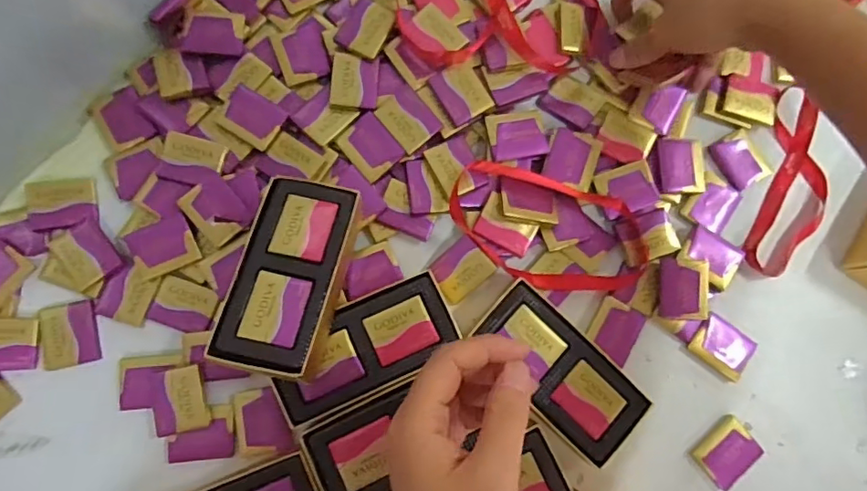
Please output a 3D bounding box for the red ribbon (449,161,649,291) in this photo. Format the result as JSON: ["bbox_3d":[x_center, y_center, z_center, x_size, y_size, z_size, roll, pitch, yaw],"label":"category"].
[{"bbox_3d":[0.078,-0.008,0.363,0.141,0.013,0.073,15,81,-2],"label":"red ribbon"}]

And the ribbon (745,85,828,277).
[{"bbox_3d":[0.263,-0.046,0.400,0.049,0.009,0.143,20,81,-1],"label":"ribbon"}]

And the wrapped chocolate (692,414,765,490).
[{"bbox_3d":[0.197,0.138,0.366,0.041,0.005,0.034,-38,86,-9],"label":"wrapped chocolate"}]

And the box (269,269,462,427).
[{"bbox_3d":[-0.042,0.064,0.348,0.112,0.027,0.054,-24,84,-7],"label":"box"}]

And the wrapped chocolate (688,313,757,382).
[{"bbox_3d":[0.199,0.070,0.378,0.040,0.004,0.033,37,81,2],"label":"wrapped chocolate"}]

